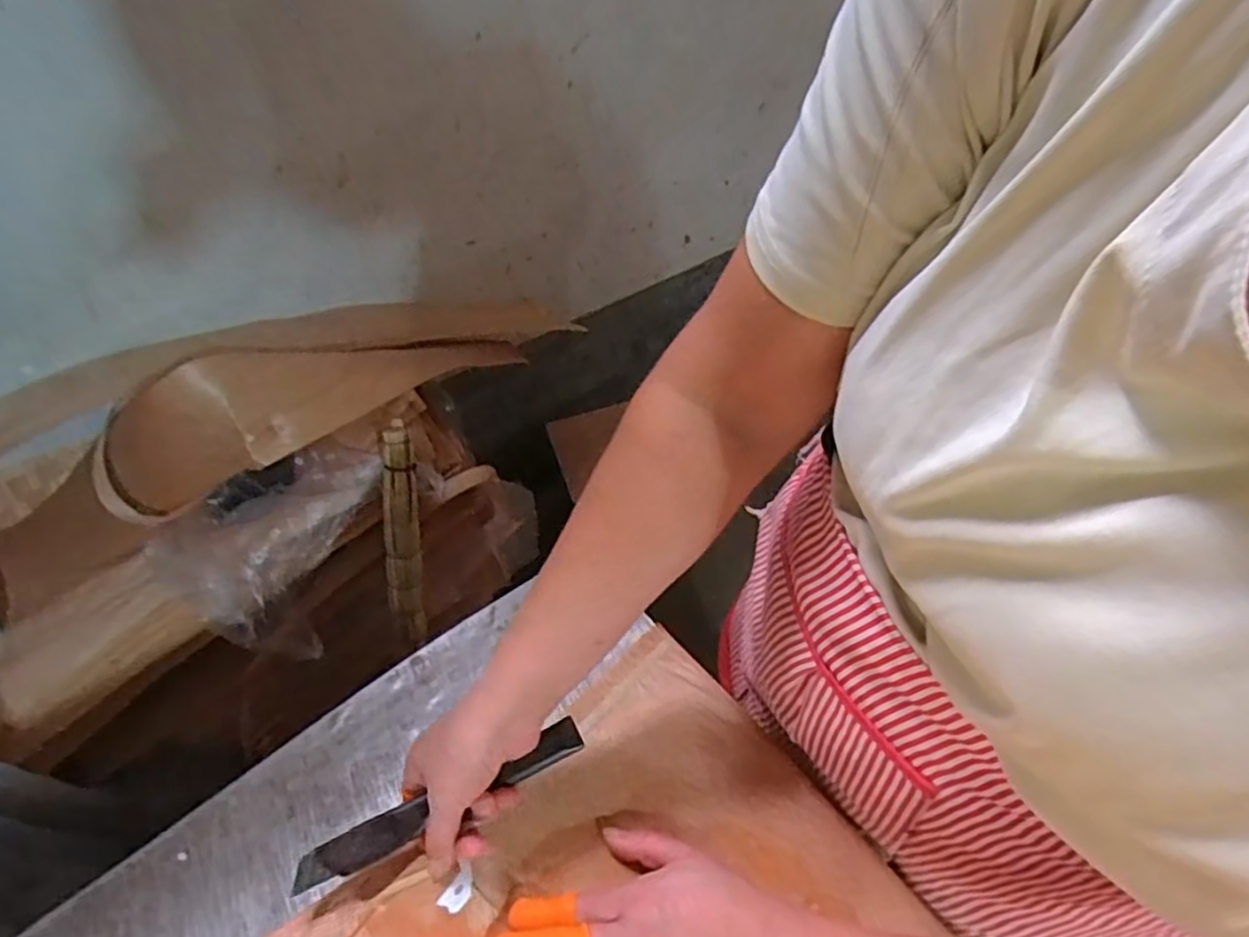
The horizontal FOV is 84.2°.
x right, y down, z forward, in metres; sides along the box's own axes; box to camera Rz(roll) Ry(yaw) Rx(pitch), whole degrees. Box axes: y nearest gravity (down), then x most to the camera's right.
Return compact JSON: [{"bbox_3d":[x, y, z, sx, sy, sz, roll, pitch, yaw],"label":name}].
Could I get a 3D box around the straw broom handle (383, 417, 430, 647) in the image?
[{"bbox_3d":[-0.277,0.088,0.864,0.038,0.290,0.033,0,16,-3],"label":"straw broom handle"}]

